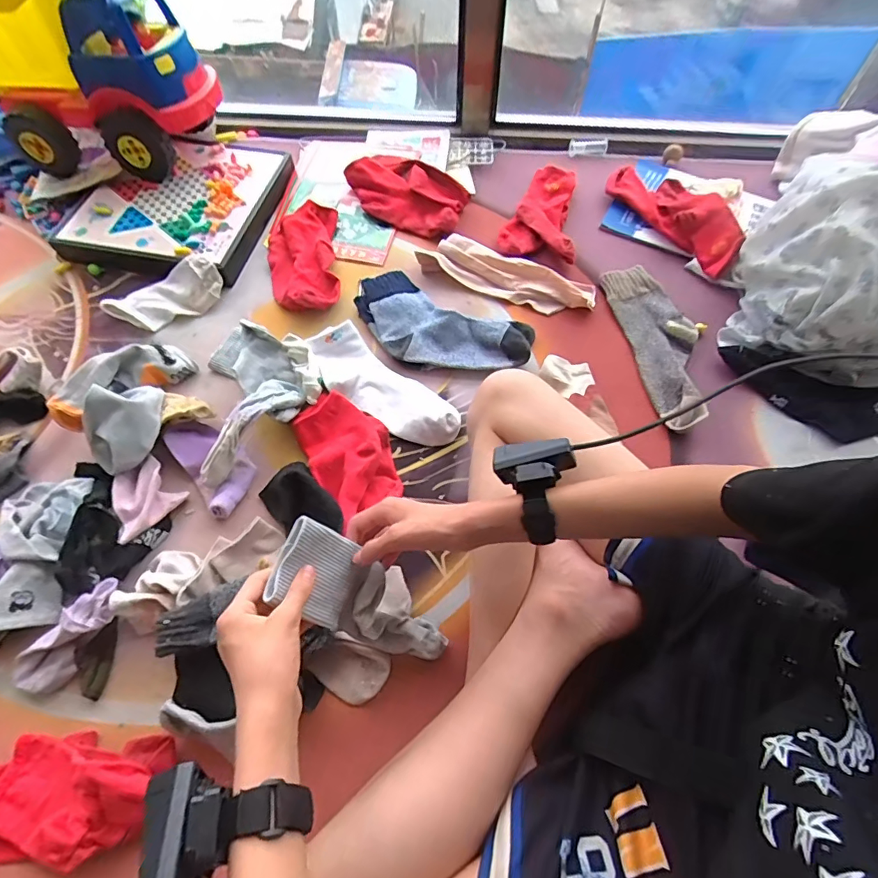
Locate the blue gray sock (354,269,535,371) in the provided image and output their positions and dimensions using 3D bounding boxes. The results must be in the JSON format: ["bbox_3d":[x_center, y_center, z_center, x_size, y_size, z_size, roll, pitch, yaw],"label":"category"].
[{"bbox_3d":[-0.003,-0.163,0.676,0.261,0.028,0.132,27,68,10],"label":"blue gray sock"}]

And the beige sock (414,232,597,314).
[{"bbox_3d":[0.105,-0.255,0.730,0.267,0.012,0.077,23,67,9],"label":"beige sock"}]

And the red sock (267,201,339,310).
[{"bbox_3d":[-0.213,-0.285,0.740,0.107,0.038,0.219,-5,66,-4],"label":"red sock"}]

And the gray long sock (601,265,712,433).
[{"bbox_3d":[0.322,-0.144,0.670,0.101,0.036,0.265,-8,66,-5],"label":"gray long sock"}]

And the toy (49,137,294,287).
[{"bbox_3d":[-0.435,-0.393,0.786,0.297,0.042,0.290,14,66,5],"label":"toy"}]

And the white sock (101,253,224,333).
[{"bbox_3d":[-0.399,-0.209,0.701,0.156,0.044,0.068,-32,65,-16],"label":"white sock"}]

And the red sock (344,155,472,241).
[{"bbox_3d":[-0.054,-0.413,0.797,0.202,0.042,0.114,32,69,12],"label":"red sock"}]

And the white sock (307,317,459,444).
[{"bbox_3d":[-0.079,-0.071,0.636,0.235,0.021,0.087,37,70,14],"label":"white sock"}]

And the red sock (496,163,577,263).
[{"bbox_3d":[0.171,-0.387,0.786,0.114,0.028,0.209,11,66,4],"label":"red sock"}]

